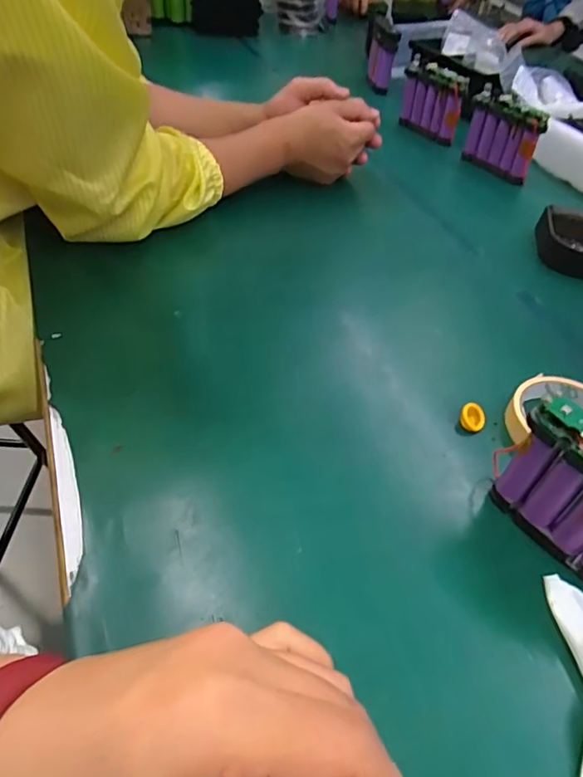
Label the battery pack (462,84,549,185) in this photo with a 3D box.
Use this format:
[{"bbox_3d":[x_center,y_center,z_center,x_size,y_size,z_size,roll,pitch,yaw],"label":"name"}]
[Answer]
[{"bbox_3d":[0.294,-0.355,0.749,0.026,0.093,0.114,-29,56,-30],"label":"battery pack"}]

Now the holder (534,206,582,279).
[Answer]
[{"bbox_3d":[0.325,-0.169,0.610,0.087,0.035,0.094,24,48,16],"label":"holder"}]

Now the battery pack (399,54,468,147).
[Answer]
[{"bbox_3d":[0.217,-0.447,0.832,0.027,0.096,0.119,-25,54,-27],"label":"battery pack"}]

